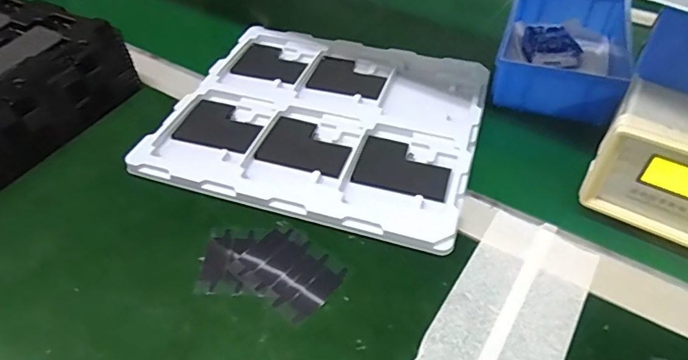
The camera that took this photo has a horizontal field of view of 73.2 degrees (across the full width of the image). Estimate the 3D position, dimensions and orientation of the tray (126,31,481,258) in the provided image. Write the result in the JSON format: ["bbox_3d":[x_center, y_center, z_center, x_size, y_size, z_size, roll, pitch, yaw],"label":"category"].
[{"bbox_3d":[-0.022,-0.074,0.508,0.321,0.020,0.284,11,50,14],"label":"tray"}]

